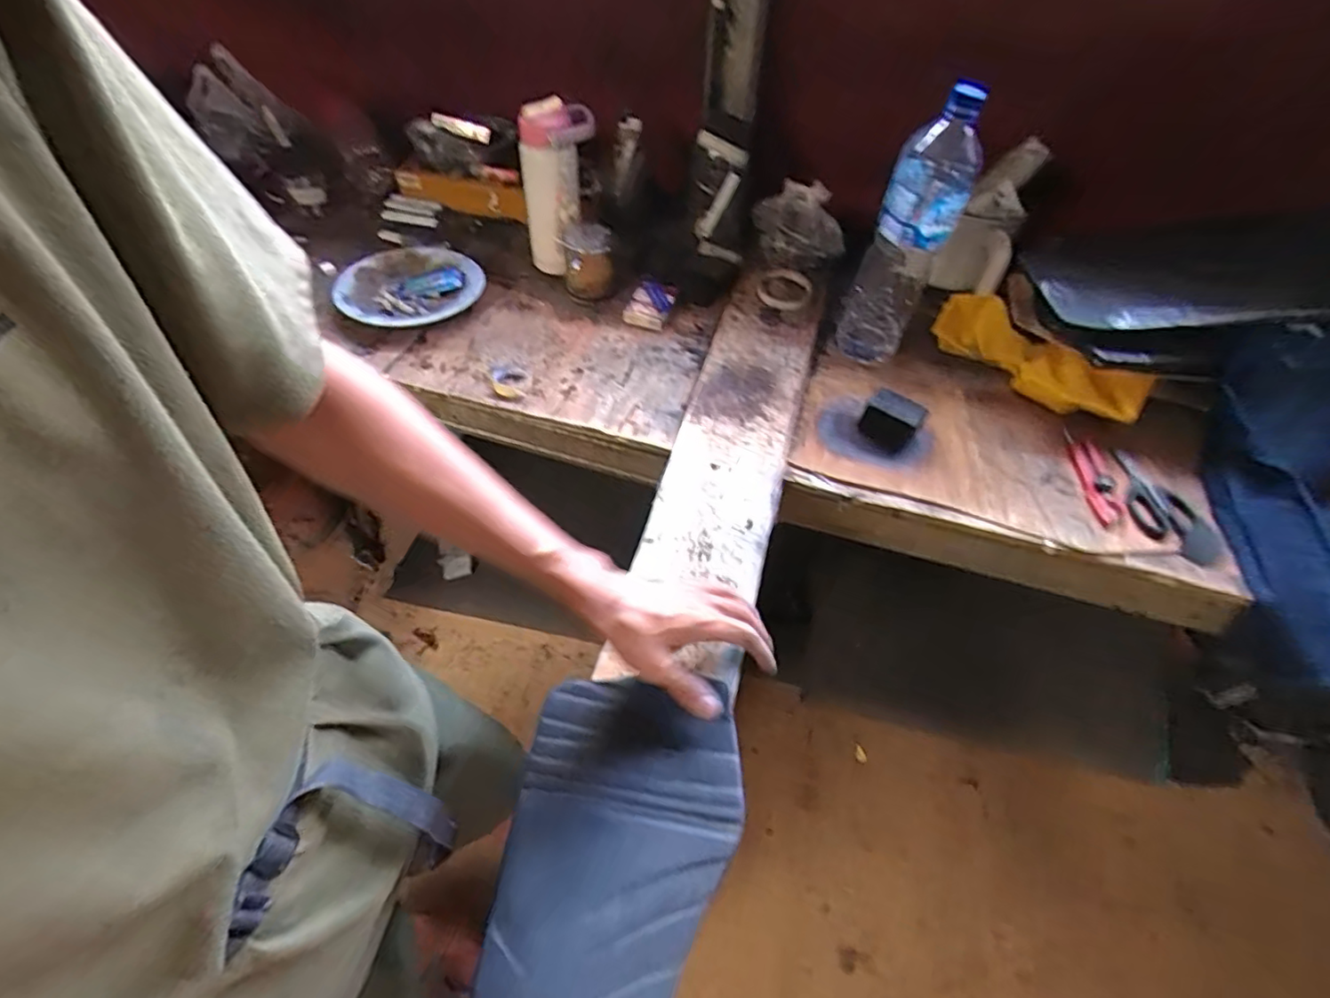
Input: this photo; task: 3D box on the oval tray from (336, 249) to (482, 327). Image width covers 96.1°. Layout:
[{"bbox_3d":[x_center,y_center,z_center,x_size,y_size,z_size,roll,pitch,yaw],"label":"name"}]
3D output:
[{"bbox_3d":[-0.366,-0.307,0.857,0.198,0.020,0.164,18,53,9],"label":"oval tray"}]

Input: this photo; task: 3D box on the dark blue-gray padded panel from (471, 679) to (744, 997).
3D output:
[{"bbox_3d":[-0.045,0.283,0.413,0.157,0.013,0.305,13,51,5],"label":"dark blue-gray padded panel"}]

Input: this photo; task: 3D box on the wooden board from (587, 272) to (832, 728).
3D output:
[{"bbox_3d":[0.091,-0.086,0.728,0.138,0.023,0.662,15,51,6],"label":"wooden board"}]

